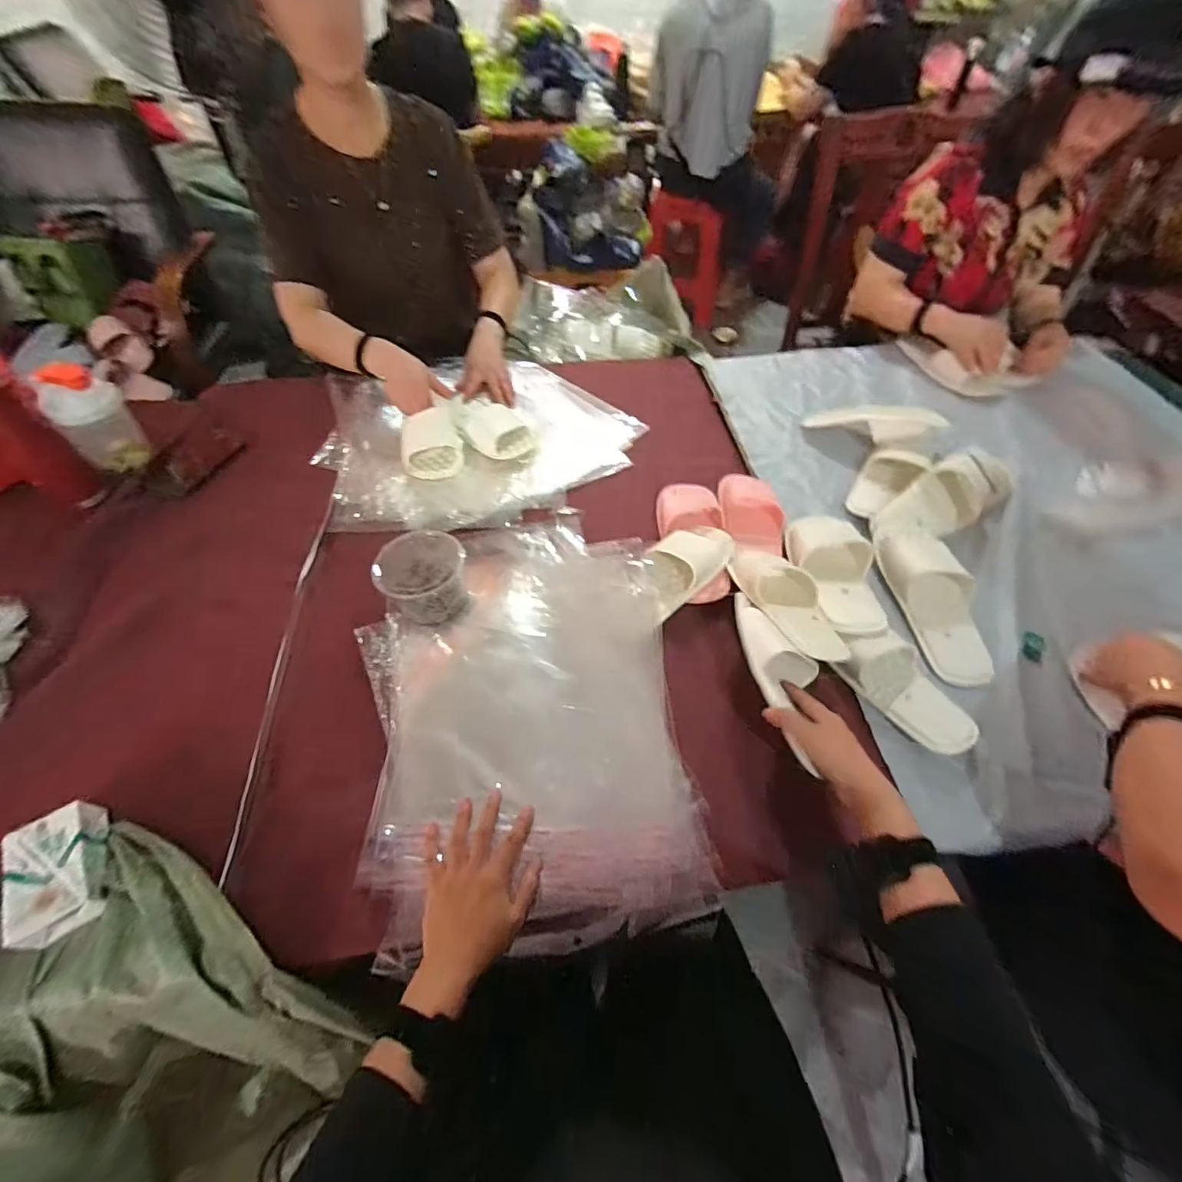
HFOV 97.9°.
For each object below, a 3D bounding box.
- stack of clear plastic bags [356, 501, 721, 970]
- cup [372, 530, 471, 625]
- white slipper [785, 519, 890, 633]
[{"bbox_3d":[-0.082,0.121,0.619,0.357,0.030,0.505,-7,58,-3],"label":"stack of clear plastic bags"},{"bbox_3d":[-0.224,-0.016,0.695,0.113,0.079,0.103,0,54,0],"label":"cup"},{"bbox_3d":[0.345,-0.026,0.730,0.101,0.057,0.213,5,54,3],"label":"white slipper"}]

